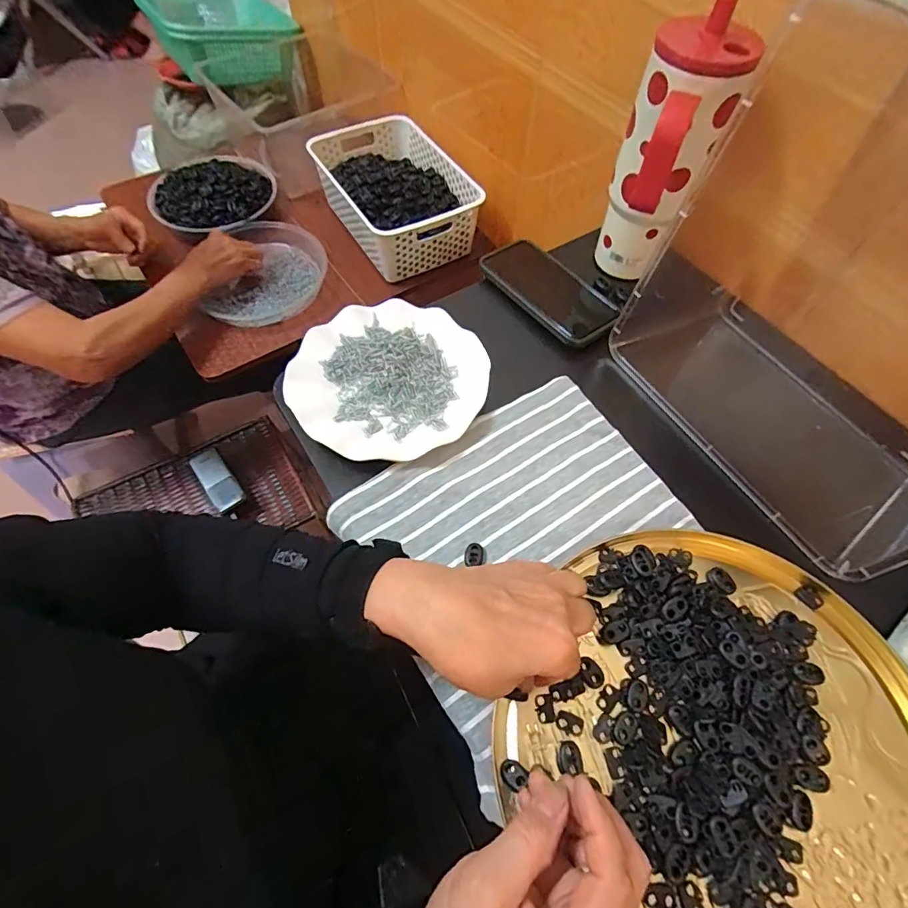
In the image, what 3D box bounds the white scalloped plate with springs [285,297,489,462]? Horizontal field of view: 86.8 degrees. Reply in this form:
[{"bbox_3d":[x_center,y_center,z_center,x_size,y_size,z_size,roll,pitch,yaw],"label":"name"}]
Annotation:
[{"bbox_3d":[-0.062,-0.073,0.461,0.175,0.022,0.178,0,61,-1],"label":"white scalloped plate with springs"}]

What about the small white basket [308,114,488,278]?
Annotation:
[{"bbox_3d":[-0.103,-0.470,0.871,0.209,0.093,0.310,-26,64,-14],"label":"small white basket"}]

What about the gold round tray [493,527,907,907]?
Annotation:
[{"bbox_3d":[0.190,0.197,0.314,0.276,0.027,0.291,0,61,-1],"label":"gold round tray"}]

